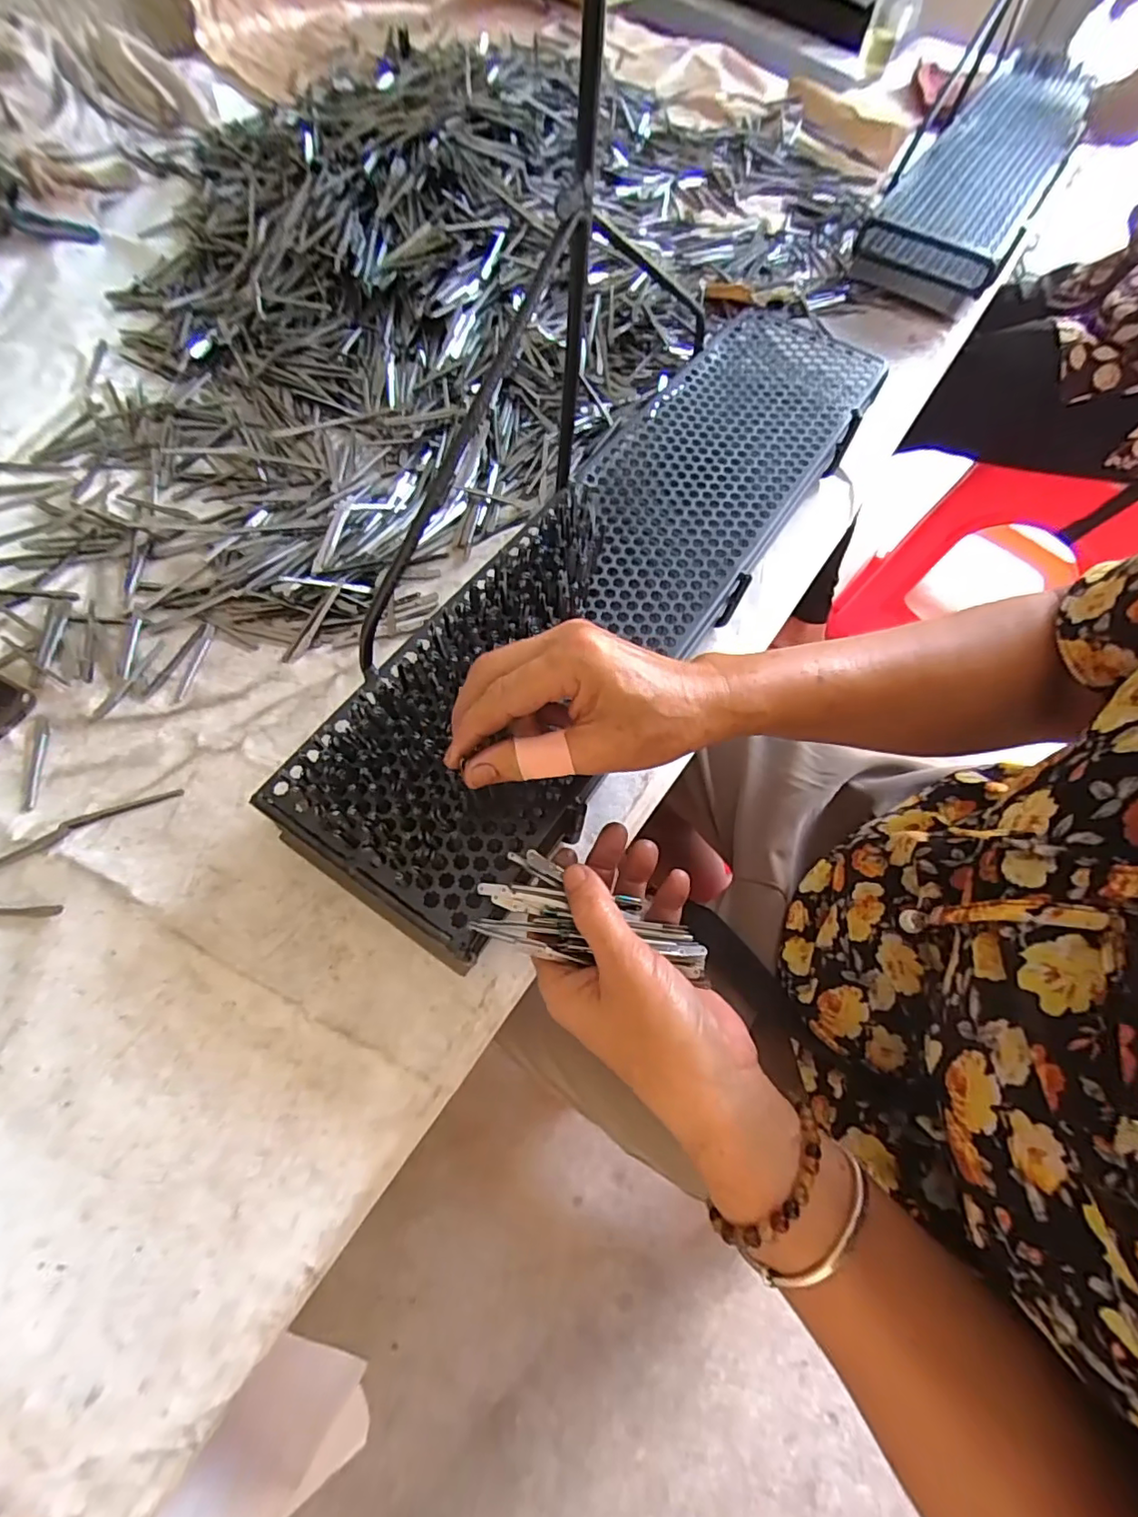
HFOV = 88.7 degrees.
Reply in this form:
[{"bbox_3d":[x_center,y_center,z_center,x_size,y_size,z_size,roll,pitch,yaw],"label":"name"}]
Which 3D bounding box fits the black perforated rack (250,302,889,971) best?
[{"bbox_3d":[0.055,-0.160,0.409,0.155,0.033,0.612,33,66,11],"label":"black perforated rack"}]

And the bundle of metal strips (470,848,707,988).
[{"bbox_3d":[0.012,0.078,0.288,0.112,0.014,0.045,12,66,5],"label":"bundle of metal strips"}]

